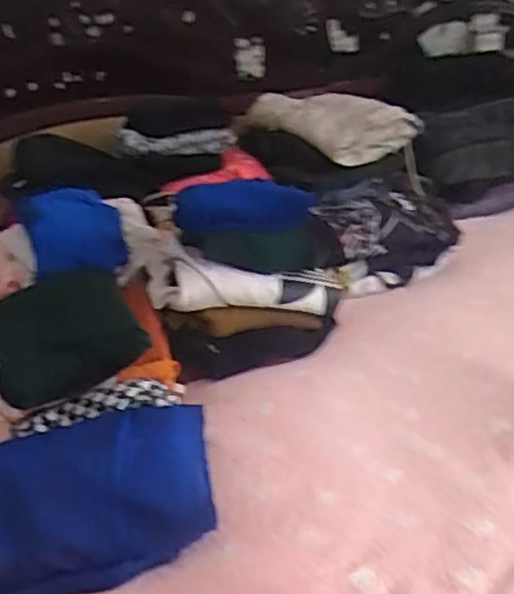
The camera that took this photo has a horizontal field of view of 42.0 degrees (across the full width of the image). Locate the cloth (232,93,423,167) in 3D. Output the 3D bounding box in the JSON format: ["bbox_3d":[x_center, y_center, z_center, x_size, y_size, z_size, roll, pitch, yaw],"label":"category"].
[{"bbox_3d":[0.145,-0.378,1.417,0.237,0.087,0.365,-18,31,-23],"label":"cloth"}]

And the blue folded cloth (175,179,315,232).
[{"bbox_3d":[-0.033,-0.134,1.007,0.229,0.062,0.092,3,30,14],"label":"blue folded cloth"}]

